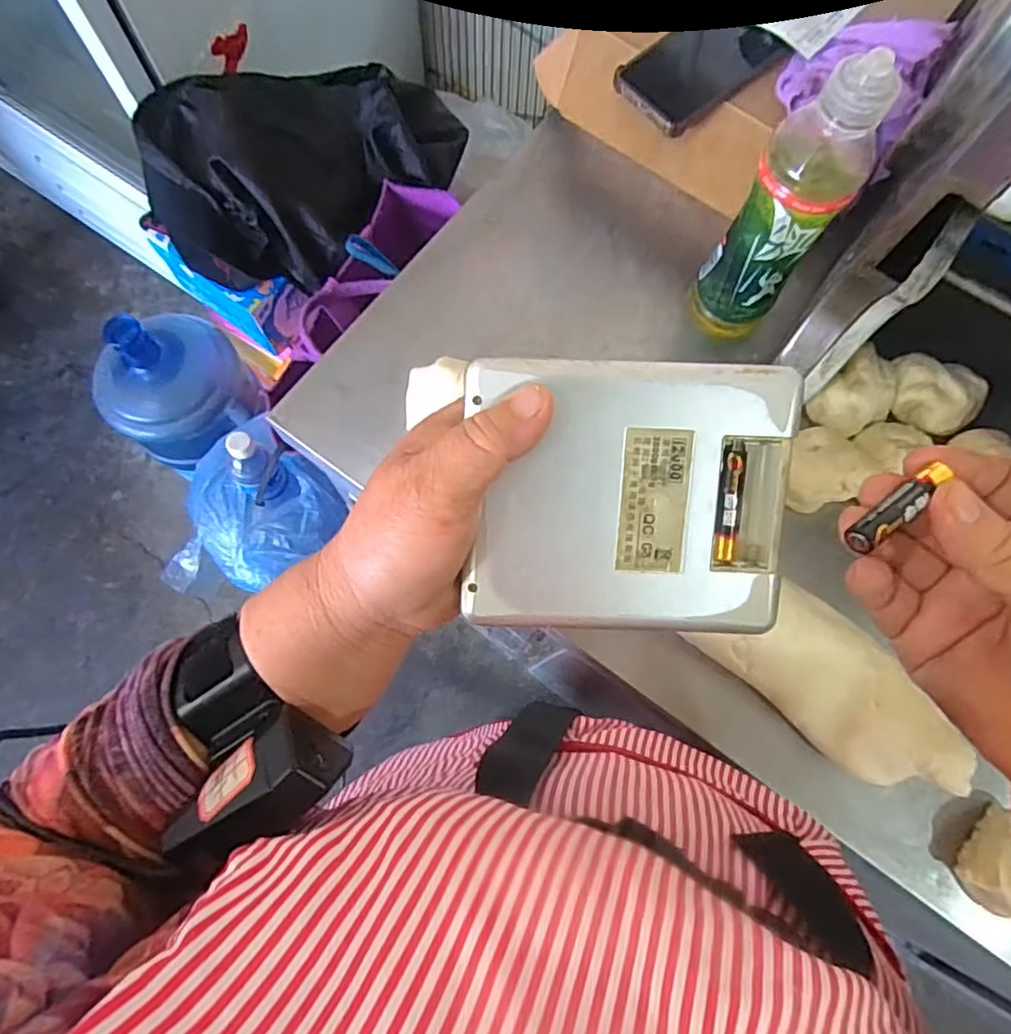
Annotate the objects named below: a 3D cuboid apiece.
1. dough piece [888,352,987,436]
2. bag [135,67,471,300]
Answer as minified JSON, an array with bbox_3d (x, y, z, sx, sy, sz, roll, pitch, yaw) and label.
[{"bbox_3d":[0.365,-0.104,0.521,0.078,0.036,0.052,11,73,1],"label":"dough piece"},{"bbox_3d":[-0.247,-0.443,0.775,0.392,0.139,0.243,-19,75,-8],"label":"bag"}]

